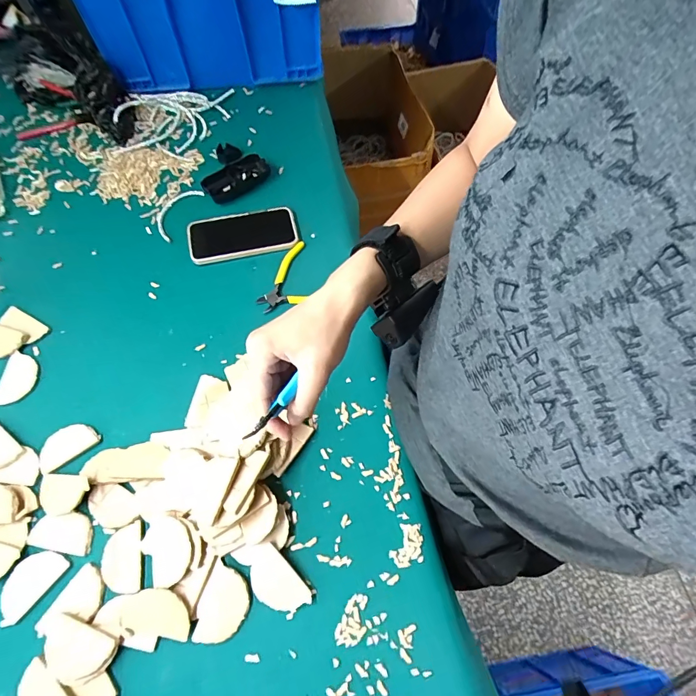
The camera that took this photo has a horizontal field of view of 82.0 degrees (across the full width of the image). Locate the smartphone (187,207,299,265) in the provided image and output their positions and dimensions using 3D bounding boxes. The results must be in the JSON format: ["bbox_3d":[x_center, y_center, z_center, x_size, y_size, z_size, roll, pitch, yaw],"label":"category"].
[{"bbox_3d":[-0.164,-0.180,0.631,0.163,0.017,0.082,-12,65,-6],"label":"smartphone"}]

